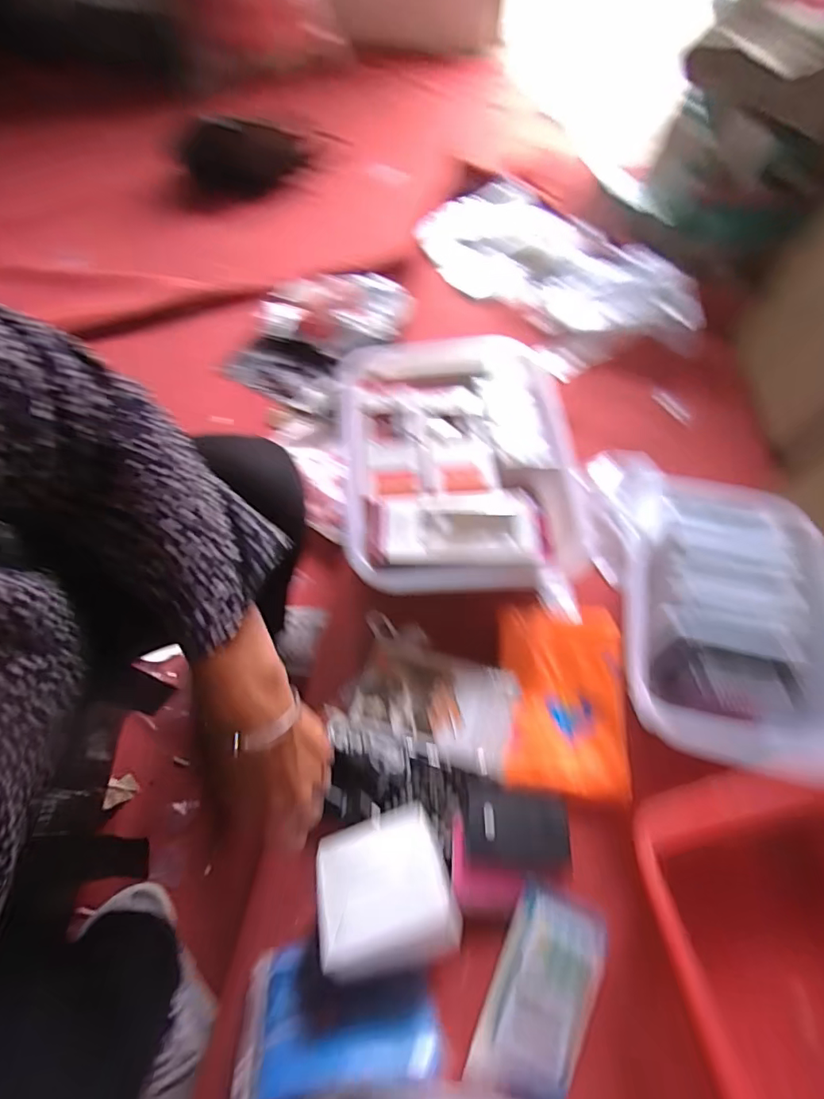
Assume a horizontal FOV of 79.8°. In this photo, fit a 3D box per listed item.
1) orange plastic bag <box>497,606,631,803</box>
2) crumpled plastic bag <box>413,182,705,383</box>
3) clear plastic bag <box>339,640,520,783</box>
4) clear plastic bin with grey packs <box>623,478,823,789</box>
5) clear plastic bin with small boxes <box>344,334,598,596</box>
[{"bbox_3d":[0.156,0.158,0.522,0.125,0.037,0.186,5,63,1],"label":"orange plastic bag"},{"bbox_3d":[0.247,-0.482,0.843,0.268,0.073,0.501,-32,68,-16],"label":"crumpled plastic bag"},{"bbox_3d":[0.019,0.158,0.510,0.166,0.032,0.106,15,64,6],"label":"clear plastic bag"},{"bbox_3d":[0.342,0.076,0.535,0.206,0.081,0.306,12,64,5],"label":"clear plastic bin with grey packs"},{"bbox_3d":[0.059,-0.106,0.605,0.285,0.082,0.356,-2,63,-3],"label":"clear plastic bin with small boxes"}]

